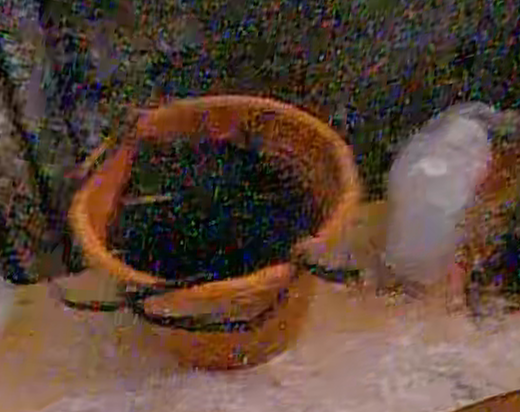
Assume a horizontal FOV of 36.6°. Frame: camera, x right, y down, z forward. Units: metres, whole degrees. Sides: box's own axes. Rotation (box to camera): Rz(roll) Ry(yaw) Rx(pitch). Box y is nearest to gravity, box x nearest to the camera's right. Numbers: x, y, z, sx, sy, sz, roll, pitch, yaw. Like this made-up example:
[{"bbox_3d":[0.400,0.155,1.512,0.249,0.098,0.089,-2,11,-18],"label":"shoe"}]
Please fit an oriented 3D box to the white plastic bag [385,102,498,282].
[{"bbox_3d":[0.187,-0.025,0.890,0.107,0.211,0.070,-5,31,-14],"label":"white plastic bag"}]

